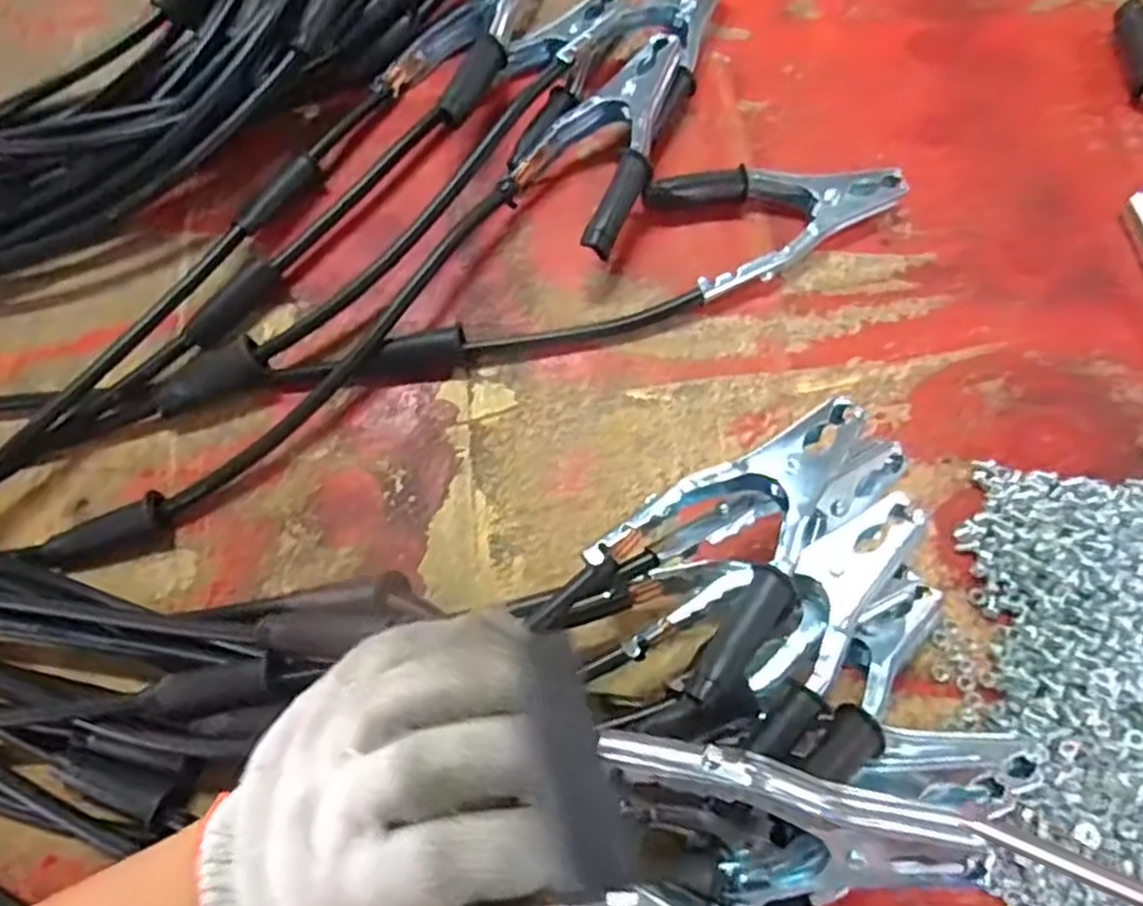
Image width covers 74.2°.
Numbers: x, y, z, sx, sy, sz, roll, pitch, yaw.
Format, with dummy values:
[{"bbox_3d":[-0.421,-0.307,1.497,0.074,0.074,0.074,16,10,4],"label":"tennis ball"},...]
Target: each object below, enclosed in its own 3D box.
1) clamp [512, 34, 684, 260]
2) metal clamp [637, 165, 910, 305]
[{"bbox_3d":[0.021,-0.186,0.448,0.070,0.041,0.148,23,73,10],"label":"clamp"},{"bbox_3d":[0.123,-0.140,0.438,0.134,0.021,0.080,-19,71,-5],"label":"metal clamp"}]

